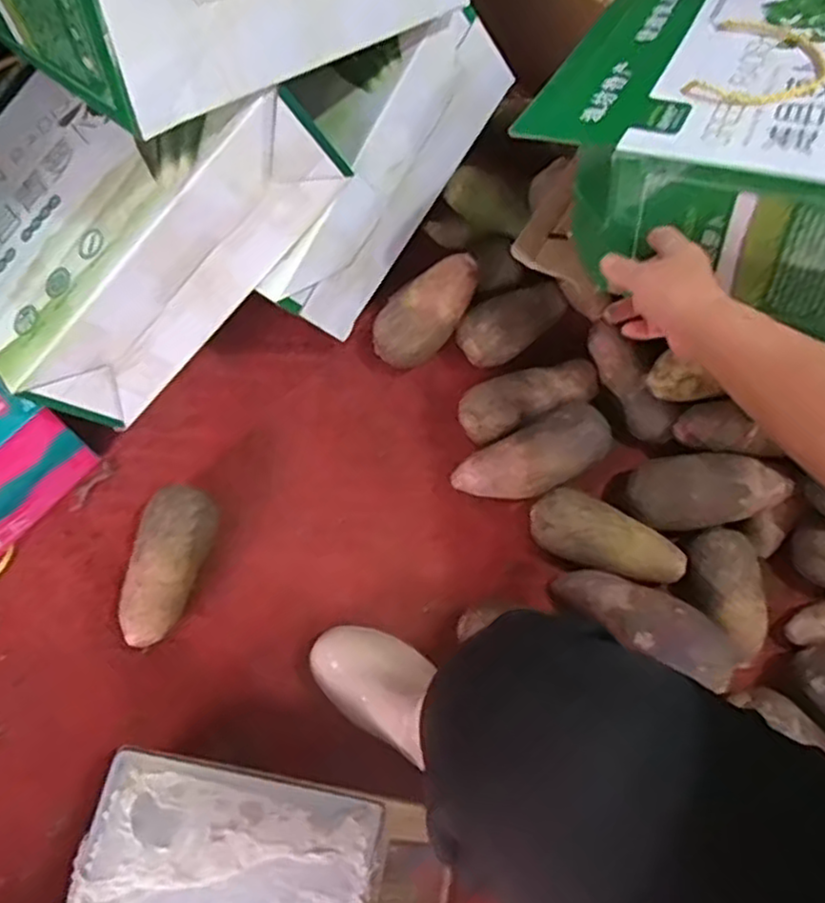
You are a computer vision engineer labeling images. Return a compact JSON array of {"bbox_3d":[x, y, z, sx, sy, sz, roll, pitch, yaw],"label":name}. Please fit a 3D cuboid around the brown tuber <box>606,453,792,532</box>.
[{"bbox_3d":[0.296,0.044,0.739,0.154,0.069,0.076,-8,69,-4],"label":"brown tuber"}]

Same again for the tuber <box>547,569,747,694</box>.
[{"bbox_3d":[0.227,0.167,0.703,0.185,0.054,0.063,25,70,24],"label":"tuber"}]

